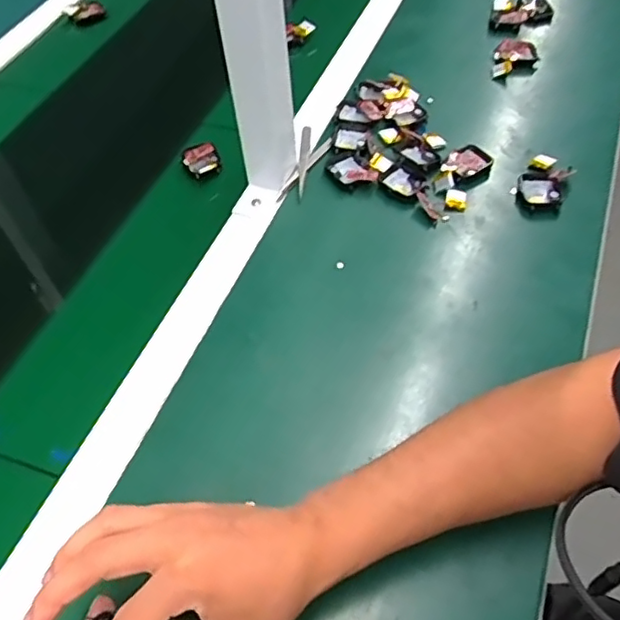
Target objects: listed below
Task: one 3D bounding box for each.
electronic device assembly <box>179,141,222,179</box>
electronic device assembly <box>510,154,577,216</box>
[{"bbox_3d":[-0.114,-0.158,0.642,0.038,0.016,0.052,-20,55,-10],"label":"electronic device assembly"},{"bbox_3d":[0.228,-0.123,0.597,0.047,0.014,0.070,23,59,19],"label":"electronic device assembly"}]

